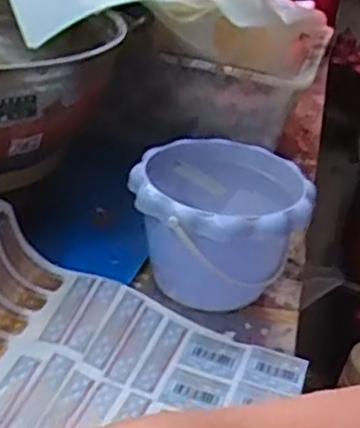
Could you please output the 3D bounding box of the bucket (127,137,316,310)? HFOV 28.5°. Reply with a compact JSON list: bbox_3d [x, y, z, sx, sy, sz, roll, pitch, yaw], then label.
[{"bbox_3d":[0.034,0.015,0.656,0.148,0.119,0.152,8,29,-4],"label":"bucket"}]

